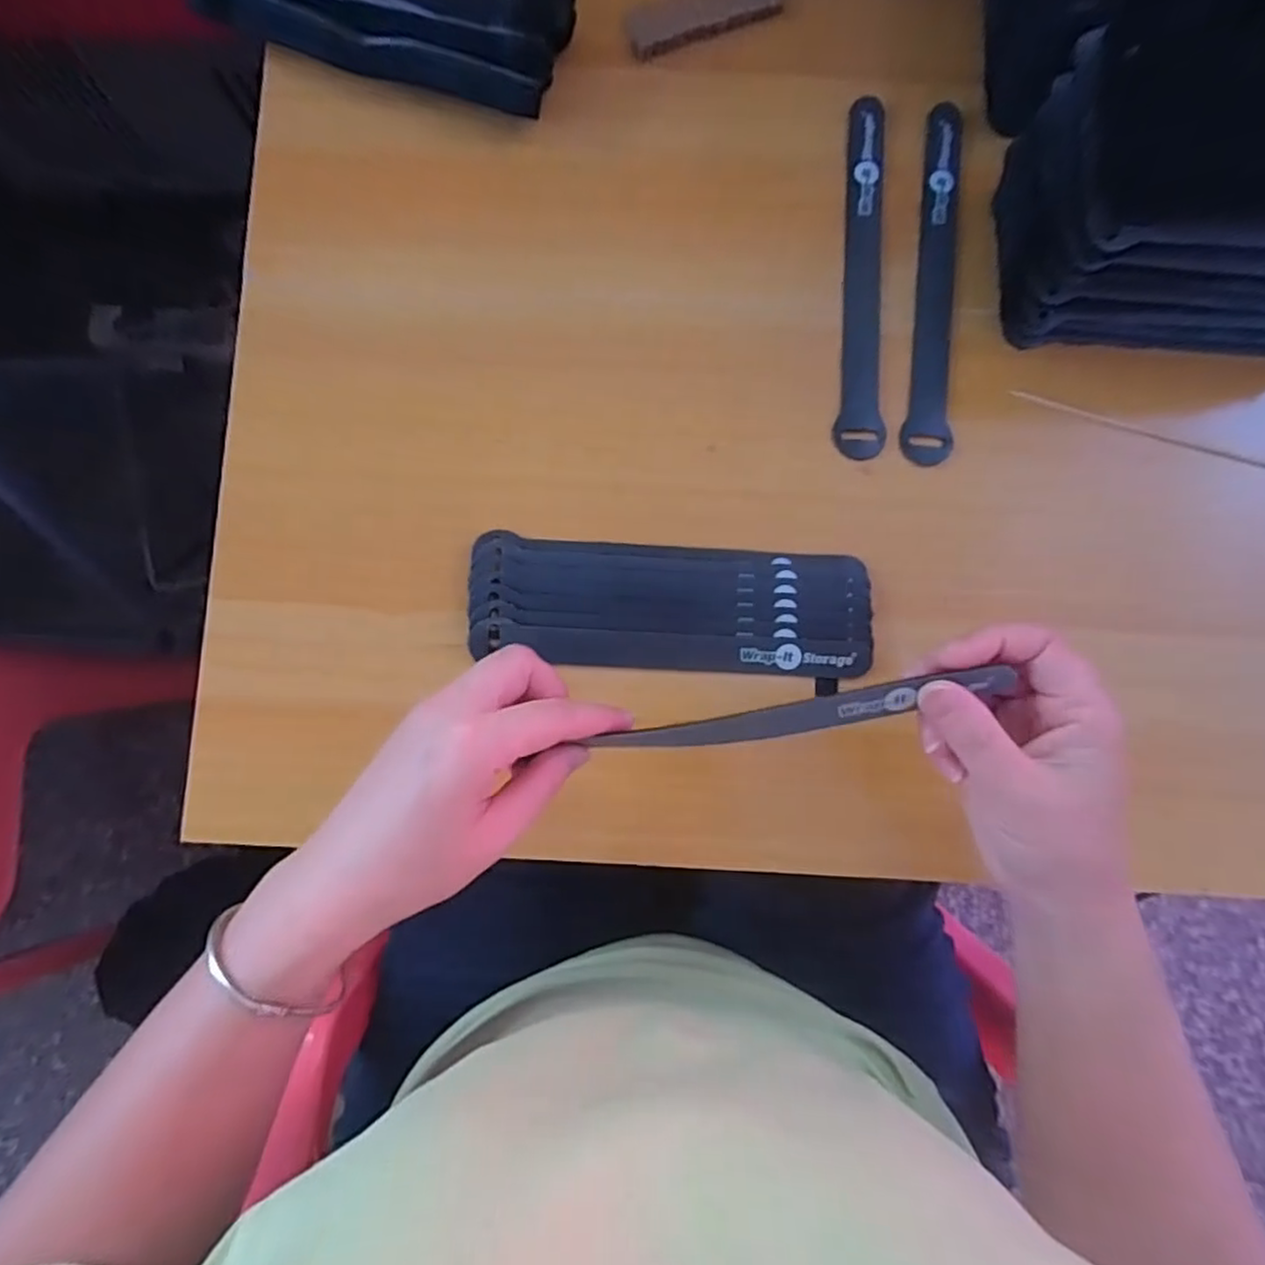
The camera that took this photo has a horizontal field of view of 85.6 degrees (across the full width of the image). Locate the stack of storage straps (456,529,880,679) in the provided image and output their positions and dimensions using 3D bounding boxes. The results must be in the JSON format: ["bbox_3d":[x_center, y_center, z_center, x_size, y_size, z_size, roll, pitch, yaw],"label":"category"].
[{"bbox_3d":[0.020,-0.013,0.346,0.199,0.011,0.063,5,85,1],"label":"stack of storage straps"}]

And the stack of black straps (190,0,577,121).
[{"bbox_3d":[-0.138,-0.339,0.362,0.205,0.050,0.062,17,85,2],"label":"stack of black straps"}]

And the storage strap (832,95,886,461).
[{"bbox_3d":[0.126,-0.195,0.369,0.024,0.004,0.210,5,80,2],"label":"storage strap"}]

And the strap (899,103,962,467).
[{"bbox_3d":[0.164,-0.190,0.367,0.024,0.004,0.207,8,81,5],"label":"strap"}]

